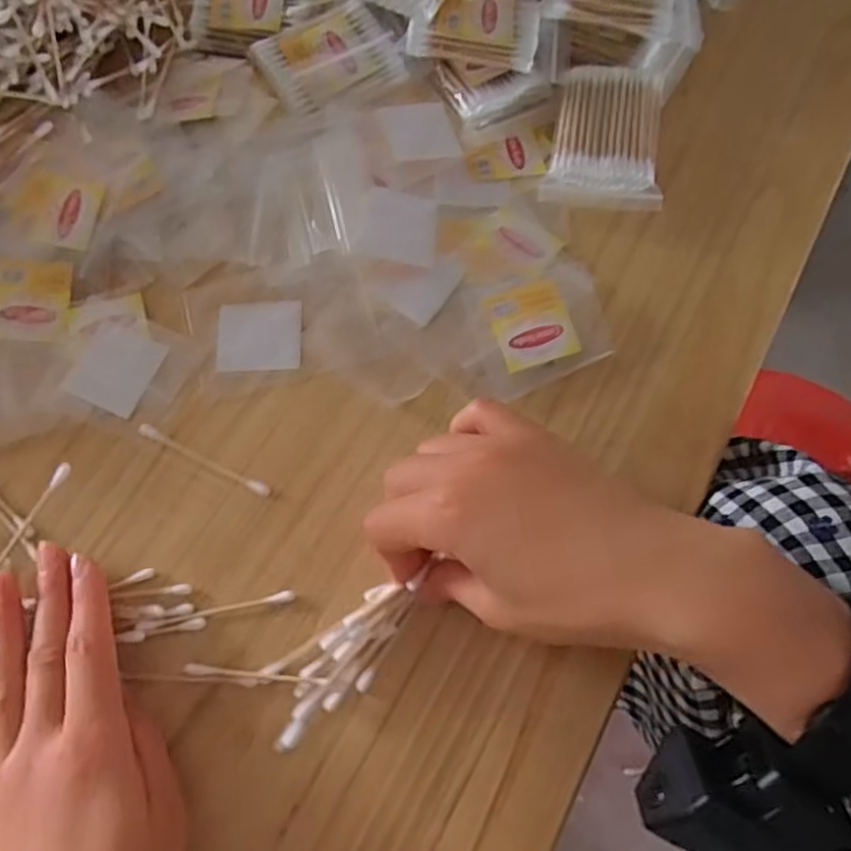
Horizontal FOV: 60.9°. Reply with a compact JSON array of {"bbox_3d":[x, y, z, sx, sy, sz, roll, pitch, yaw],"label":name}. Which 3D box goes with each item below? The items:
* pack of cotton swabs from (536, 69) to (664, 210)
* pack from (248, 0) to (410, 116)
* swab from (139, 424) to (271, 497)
[{"bbox_3d":[0.101,-0.161,0.402,0.059,0.017,0.084,9,67,4],"label":"pack of cotton swabs"},{"bbox_3d":[-0.053,-0.207,0.409,0.074,0.015,0.053,-34,71,-13],"label":"pack"},{"bbox_3d":[-0.103,0.015,0.335,0.069,0.004,0.006,25,69,10],"label":"swab"}]

